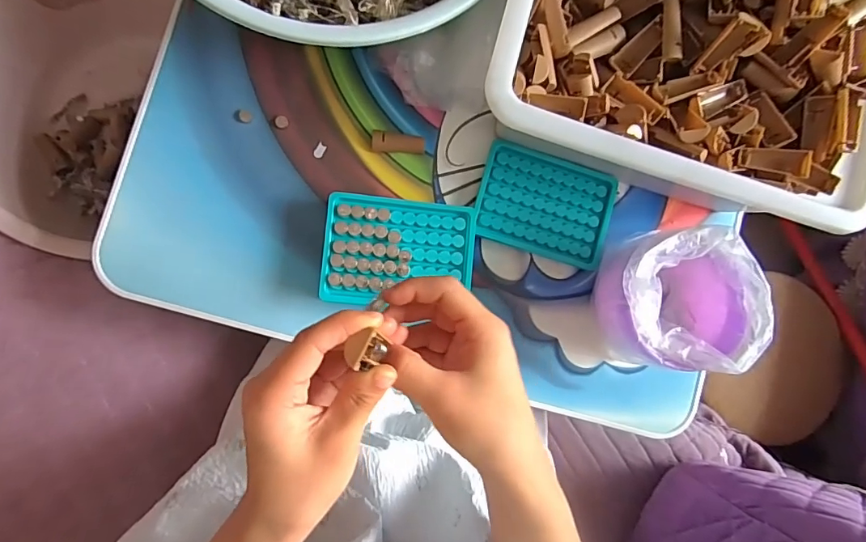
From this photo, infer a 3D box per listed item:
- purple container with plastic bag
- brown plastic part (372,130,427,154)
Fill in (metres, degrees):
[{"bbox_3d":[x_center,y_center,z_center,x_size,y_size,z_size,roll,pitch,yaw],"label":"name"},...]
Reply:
[{"bbox_3d":[0.209,0.027,0.403,0.102,0.088,0.120,-24,90,-8],"label":"purple container with plastic bag"},{"bbox_3d":[-0.033,-0.121,0.441,0.050,0.008,0.020,5,86,-7],"label":"brown plastic part"}]

